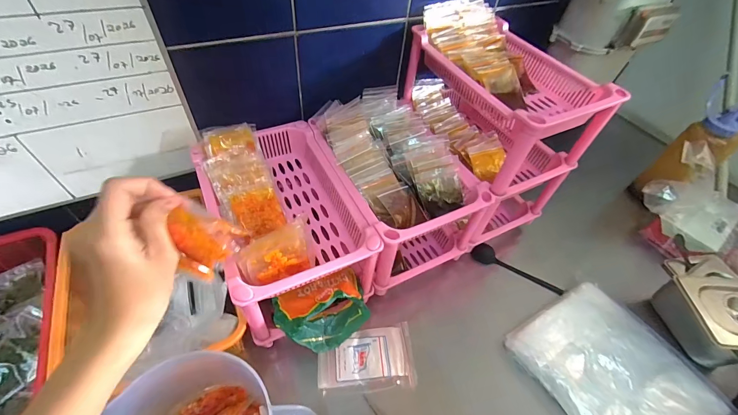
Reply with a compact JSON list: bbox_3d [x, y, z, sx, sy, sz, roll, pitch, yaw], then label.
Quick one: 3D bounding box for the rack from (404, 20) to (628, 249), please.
[{"bbox_3d":[0.215,-0.131,0.646,0.209,0.323,0.298,-18,54,-20],"label":"rack"}]

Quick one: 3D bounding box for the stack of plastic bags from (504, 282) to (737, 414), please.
[{"bbox_3d":[0.394,0.262,0.516,0.230,0.040,0.261,-24,56,-24],"label":"stack of plastic bags"}]

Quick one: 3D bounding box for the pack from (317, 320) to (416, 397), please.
[{"bbox_3d":[-0.003,0.235,0.512,0.149,0.016,0.089,-1,50,-7],"label":"pack"}]

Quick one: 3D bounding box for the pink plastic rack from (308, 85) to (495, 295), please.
[{"bbox_3d":[0.043,-0.036,0.619,0.209,0.220,0.297,-18,54,-20],"label":"pink plastic rack"}]

